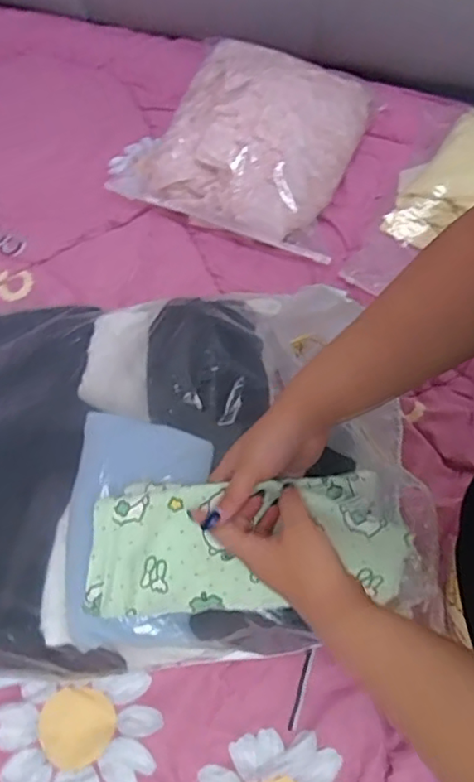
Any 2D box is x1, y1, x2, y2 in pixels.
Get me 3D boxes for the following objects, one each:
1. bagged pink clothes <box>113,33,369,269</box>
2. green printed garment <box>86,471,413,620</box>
[{"bbox_3d":[0.010,-0.392,0.914,0.346,0.135,0.303,20,67,10],"label":"bagged pink clothes"},{"bbox_3d":[0.008,0.131,0.514,0.268,0.094,0.119,-10,66,2],"label":"green printed garment"}]

